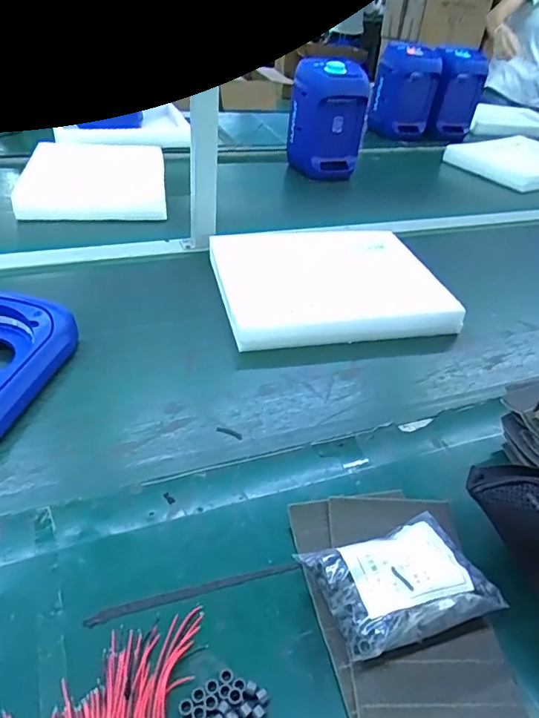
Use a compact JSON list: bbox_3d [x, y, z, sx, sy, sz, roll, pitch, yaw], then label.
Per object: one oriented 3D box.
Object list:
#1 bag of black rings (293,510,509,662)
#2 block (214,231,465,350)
[{"bbox_3d":[0.107,0.183,0.427,0.136,0.051,0.098,-9,39,-17],"label":"bag of black rings"},{"bbox_3d":[0.092,-0.126,0.867,0.364,0.054,0.319,-3,37,-10],"label":"block"}]

